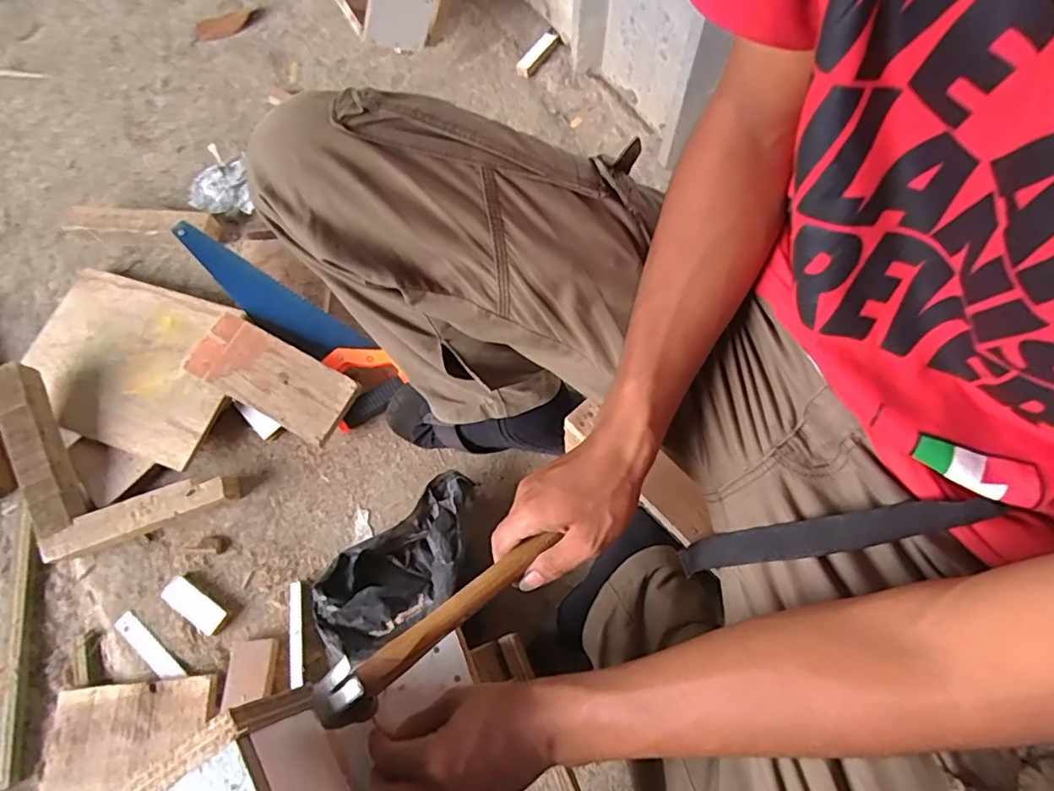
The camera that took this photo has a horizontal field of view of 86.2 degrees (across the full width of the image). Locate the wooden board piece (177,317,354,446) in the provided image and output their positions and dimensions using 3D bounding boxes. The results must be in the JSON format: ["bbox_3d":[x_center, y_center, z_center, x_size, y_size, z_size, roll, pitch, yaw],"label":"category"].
[{"bbox_3d":[-0.352,-0.028,0.773,0.229,0.018,0.100,28,76,6],"label":"wooden board piece"}]

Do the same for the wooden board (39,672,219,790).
[{"bbox_3d":[-0.465,0.407,0.656,0.205,0.013,0.135,-10,65,7],"label":"wooden board"}]

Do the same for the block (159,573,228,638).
[{"bbox_3d":[-0.422,0.266,0.715,0.094,0.011,0.038,29,73,14],"label":"block"}]

